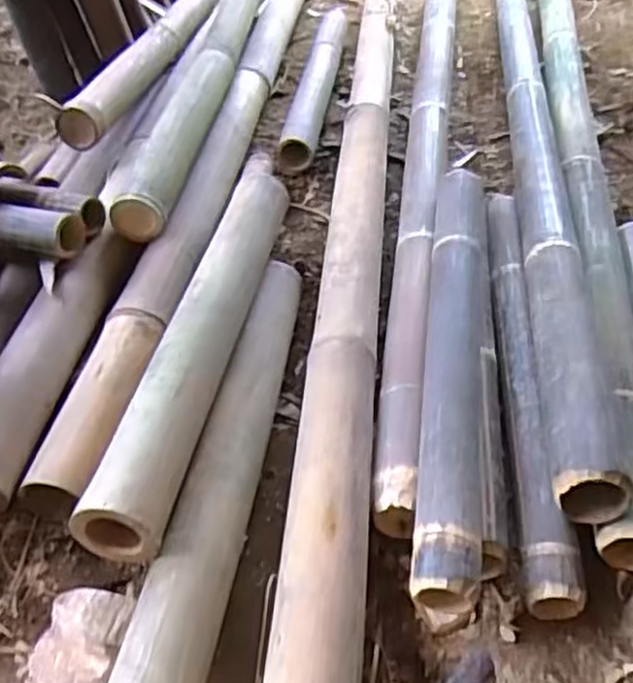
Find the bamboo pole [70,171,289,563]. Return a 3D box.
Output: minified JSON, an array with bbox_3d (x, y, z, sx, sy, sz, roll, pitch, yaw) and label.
[{"bbox_3d":[-0.130,-0.030,0.893,0.076,0.090,0.630,7,47,7],"label":"bamboo pole"}]

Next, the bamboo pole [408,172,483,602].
[{"bbox_3d":[0.166,0.005,0.874,0.067,0.083,0.666,3,44,10],"label":"bamboo pole"}]

